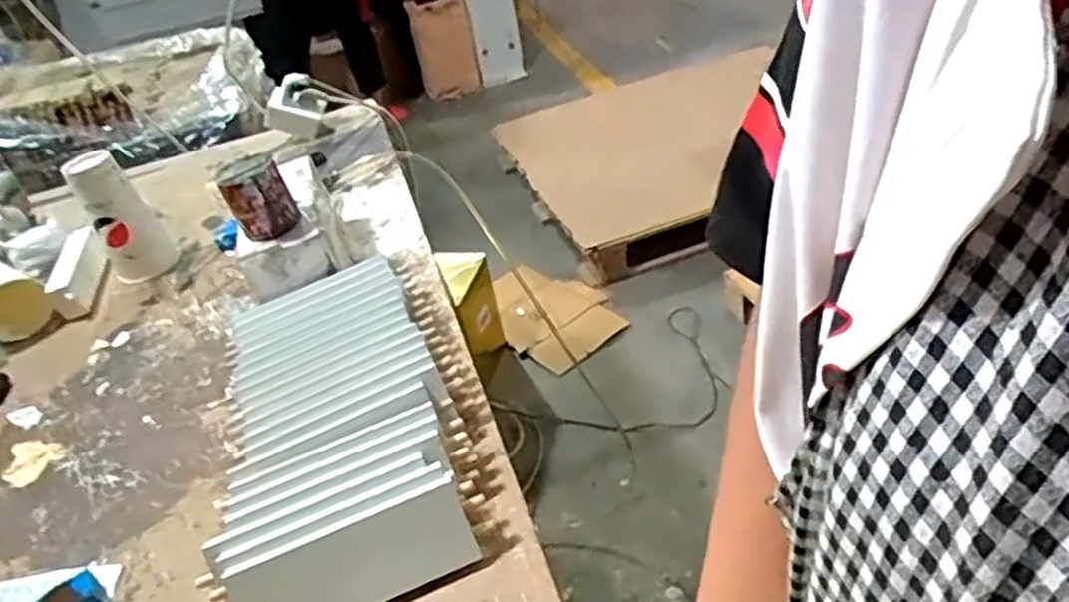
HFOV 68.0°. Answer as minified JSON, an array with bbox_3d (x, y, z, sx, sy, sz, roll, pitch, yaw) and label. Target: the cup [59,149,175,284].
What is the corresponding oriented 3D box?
[{"bbox_3d":[-0.571,-0.119,1.100,0.092,0.167,0.090,-22,36,-22],"label":"cup"}]

